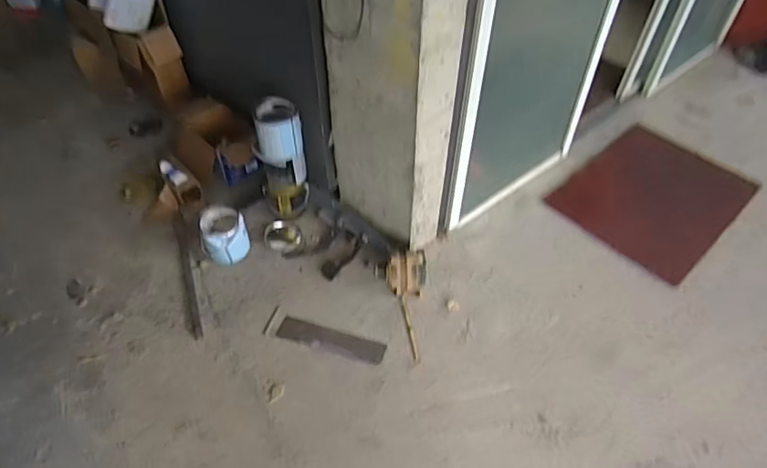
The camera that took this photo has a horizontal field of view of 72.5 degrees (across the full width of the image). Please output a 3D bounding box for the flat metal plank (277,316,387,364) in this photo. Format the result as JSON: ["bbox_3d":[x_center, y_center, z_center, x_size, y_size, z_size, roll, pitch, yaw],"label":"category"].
[{"bbox_3d":[-0.178,0.365,1.796,0.372,0.012,0.083,13,50,10],"label":"flat metal plank"}]

